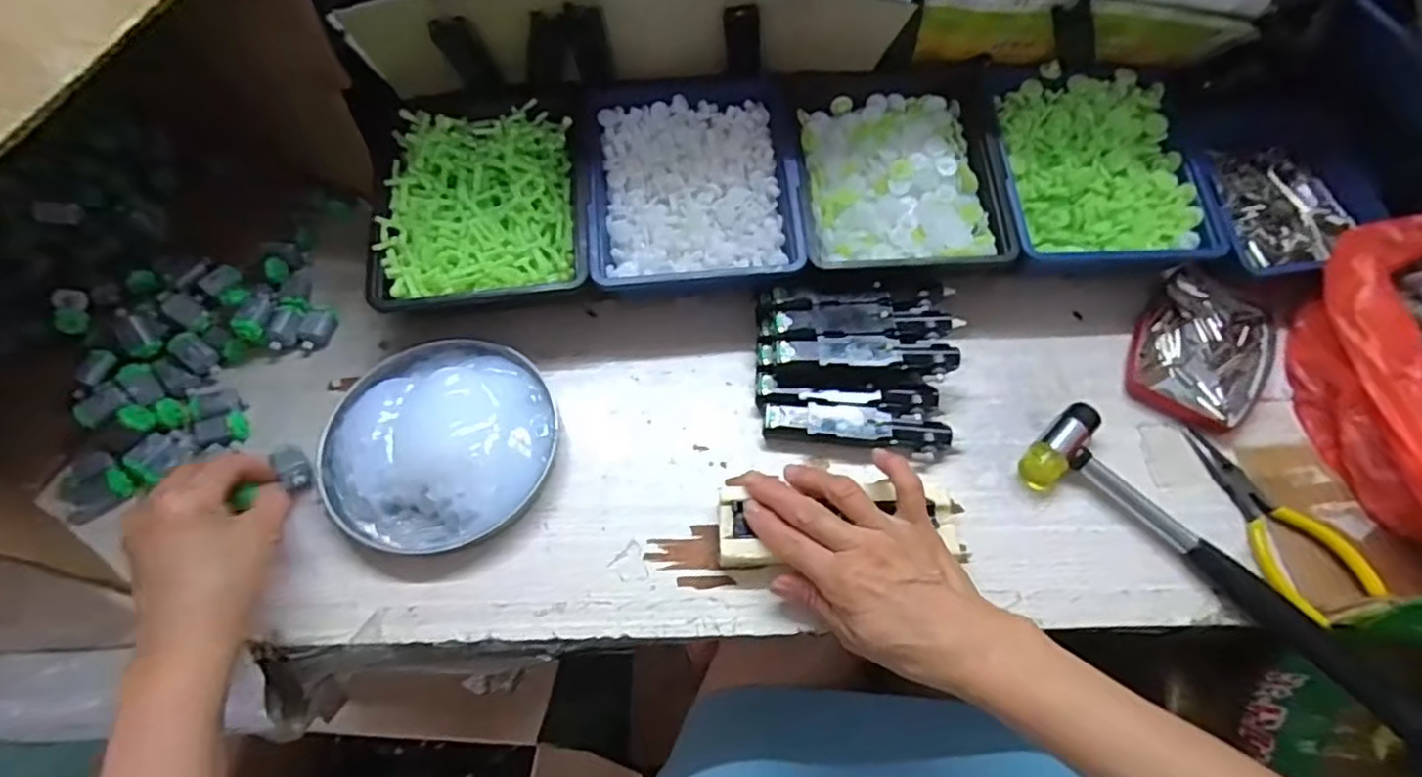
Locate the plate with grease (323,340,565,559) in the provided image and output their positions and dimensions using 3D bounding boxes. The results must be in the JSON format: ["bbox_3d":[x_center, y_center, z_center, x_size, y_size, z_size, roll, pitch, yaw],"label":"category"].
[{"bbox_3d":[-0.175,0.029,0.425,0.145,0.028,0.139,0,62,-1],"label":"plate with grease"}]

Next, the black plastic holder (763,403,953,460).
[{"bbox_3d":[0.095,0.027,0.432,0.119,0.020,0.027,7,62,3],"label":"black plastic holder"}]

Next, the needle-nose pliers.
[{"bbox_3d":[0.344,0.076,0.407,0.054,0.011,0.124,-21,64,-12],"label":"needle-nose pliers"}]

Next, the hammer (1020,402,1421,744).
[{"bbox_3d":[0.304,0.107,0.390,0.060,0.022,0.246,-41,70,-20],"label":"hammer"}]

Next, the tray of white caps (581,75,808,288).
[{"bbox_3d":[-0.013,-0.148,0.469,0.148,0.037,0.158,-3,62,-2],"label":"tray of white caps"}]

